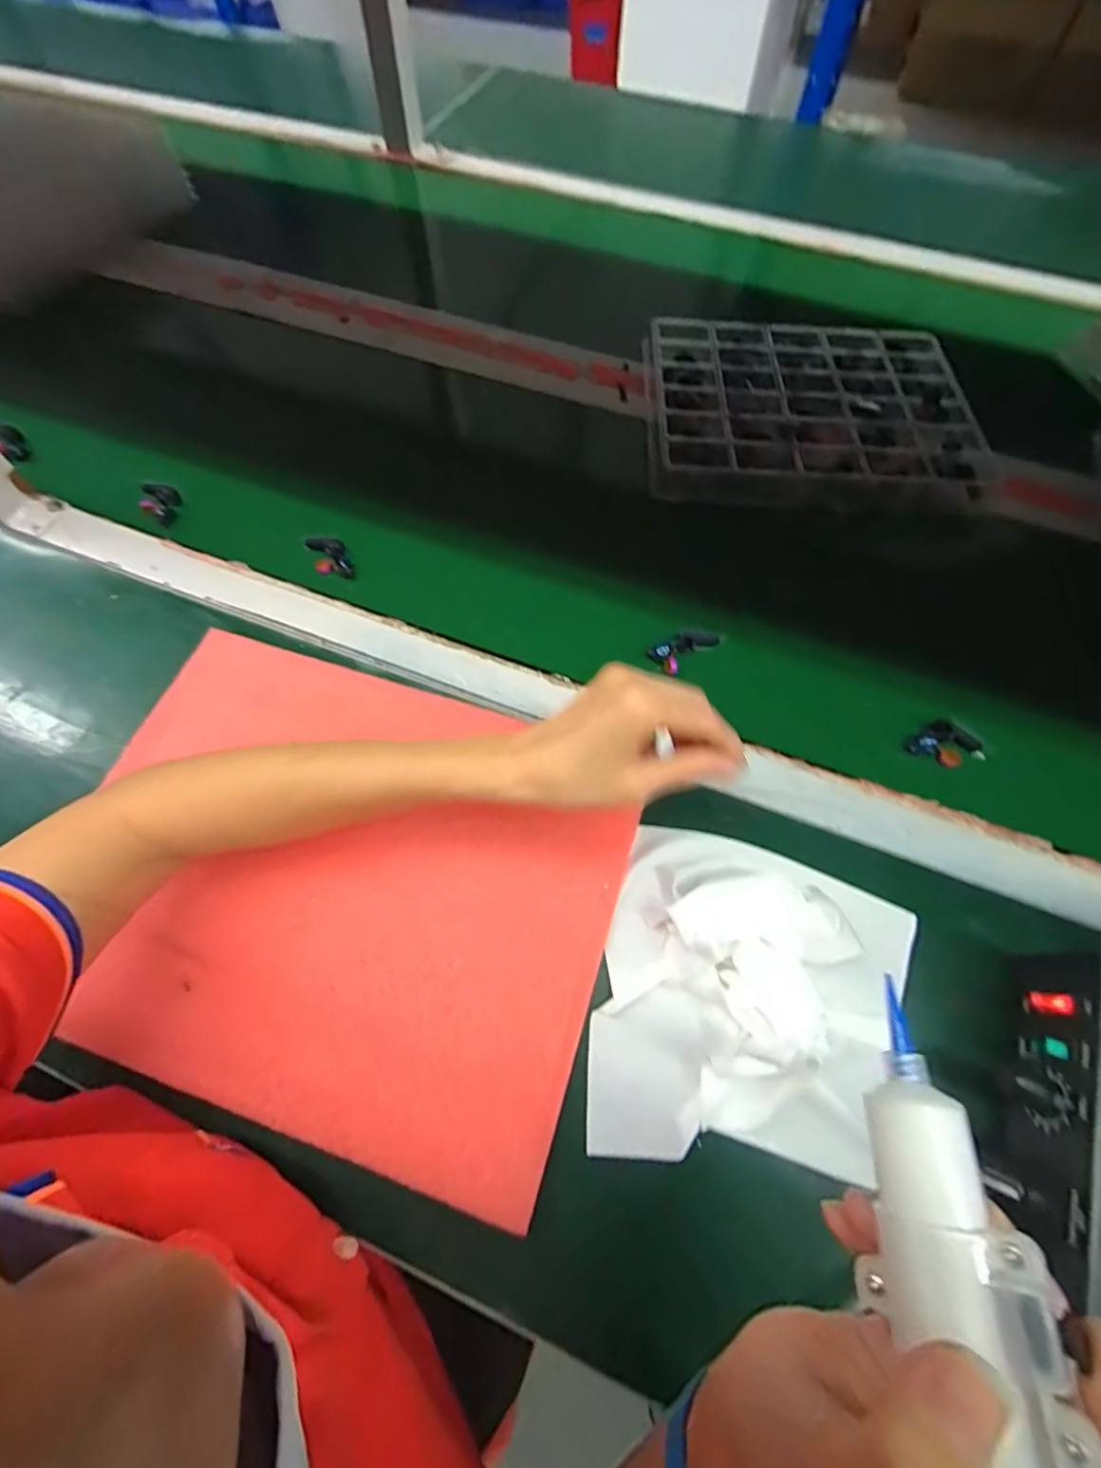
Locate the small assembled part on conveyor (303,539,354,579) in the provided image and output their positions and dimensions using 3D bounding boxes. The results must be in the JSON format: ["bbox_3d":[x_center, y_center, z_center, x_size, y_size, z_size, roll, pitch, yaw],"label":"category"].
[{"bbox_3d":[-0.178,-0.141,0.448,0.027,0.010,0.049,-25,67,-12],"label":"small assembled part on conveyor"}]

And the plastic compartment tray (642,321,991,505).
[{"bbox_3d":[0.237,-0.302,0.516,0.292,0.030,0.226,-1,63,-2],"label":"plastic compartment tray"}]

